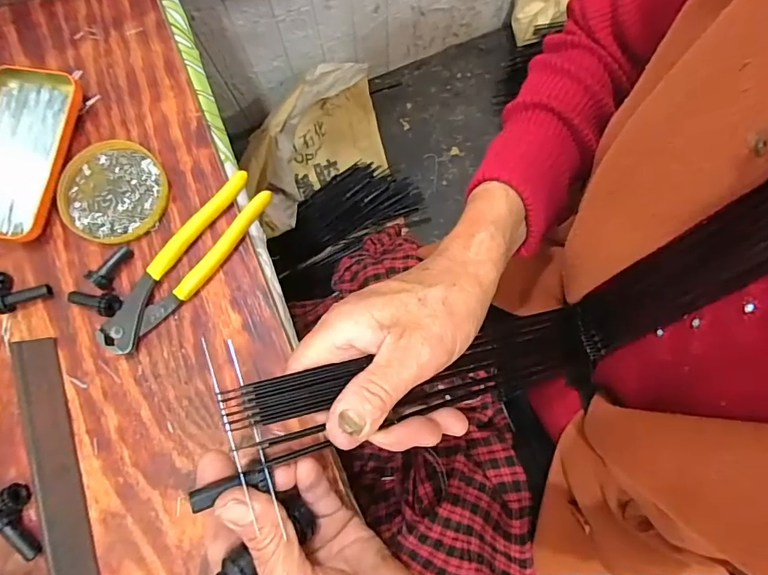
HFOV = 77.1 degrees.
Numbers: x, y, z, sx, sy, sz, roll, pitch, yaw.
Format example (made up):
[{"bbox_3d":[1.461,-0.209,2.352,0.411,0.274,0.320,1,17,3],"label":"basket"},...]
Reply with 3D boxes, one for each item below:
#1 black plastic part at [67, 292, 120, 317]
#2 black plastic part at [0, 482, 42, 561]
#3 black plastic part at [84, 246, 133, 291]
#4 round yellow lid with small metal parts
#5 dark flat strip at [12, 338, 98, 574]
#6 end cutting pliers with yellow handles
[{"bbox_3d":[-0.222,0.011,0.366,0.042,0.015,0.017,10,78,3],"label":"black plastic part"},{"bbox_3d":[-0.258,0.162,0.336,0.052,0.018,0.036,32,81,7],"label":"black plastic part"},{"bbox_3d":[-0.211,-0.016,0.374,0.015,0.016,0.037,30,68,7],"label":"black plastic part"},{"bbox_3d":[-0.217,-0.077,0.387,0.082,0.011,0.083,0,78,1],"label":"round yellow lid with small metal parts"},{"bbox_3d":[-0.221,0.162,0.332,0.021,0.021,0.260,-18,78,-3],"label":"dark flat strip"},{"bbox_3d":[-0.153,-0.018,0.371,0.038,0.015,0.163,39,82,9],"label":"end cutting pliers with yellow handles"}]

